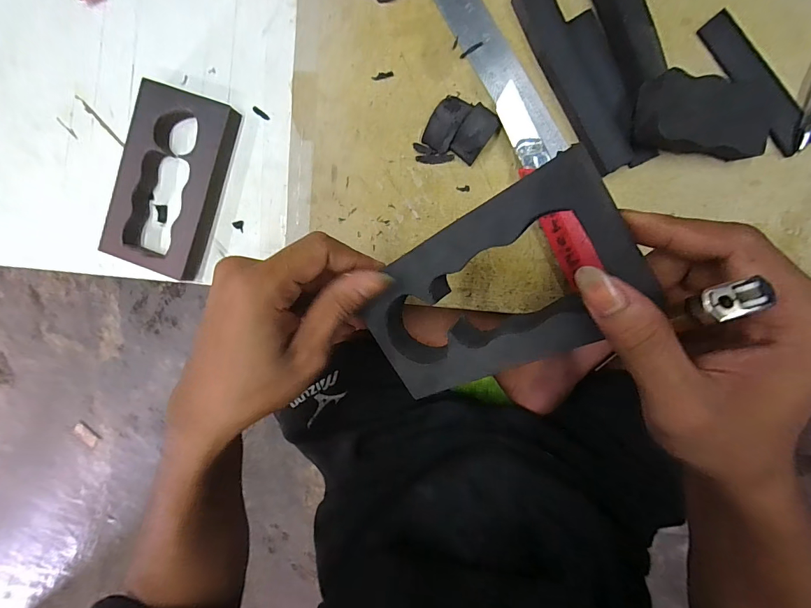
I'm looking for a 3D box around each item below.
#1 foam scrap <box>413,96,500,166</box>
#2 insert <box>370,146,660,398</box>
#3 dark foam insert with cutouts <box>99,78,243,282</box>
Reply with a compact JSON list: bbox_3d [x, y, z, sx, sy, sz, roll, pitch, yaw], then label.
[{"bbox_3d":[0.037,-0.124,0.289,0.043,0.021,0.054,40,99,2],"label":"foam scrap"},{"bbox_3d":[0.040,-0.003,0.201,0.143,0.013,0.079,-28,95,37],"label":"insert"},{"bbox_3d":[-0.193,-0.099,0.319,0.081,0.024,0.141,18,97,6],"label":"dark foam insert with cutouts"}]

